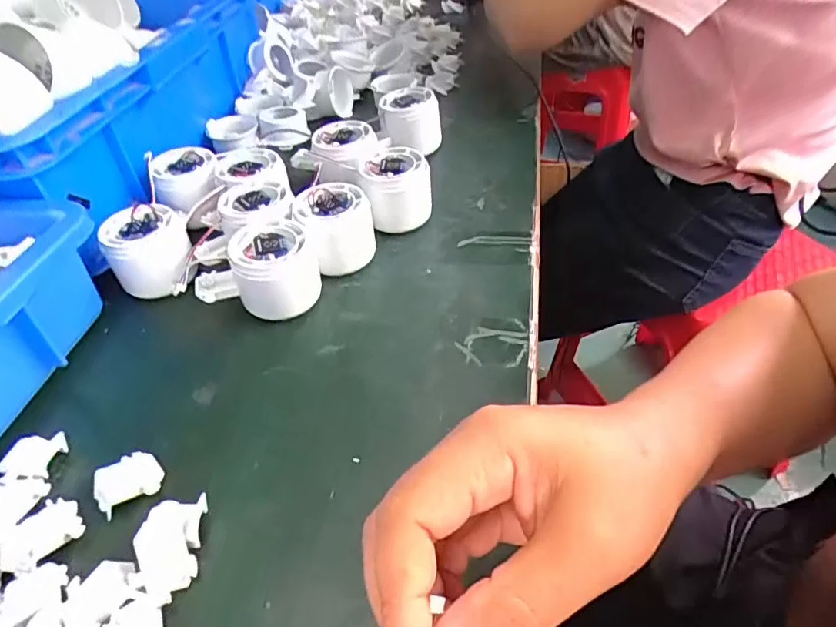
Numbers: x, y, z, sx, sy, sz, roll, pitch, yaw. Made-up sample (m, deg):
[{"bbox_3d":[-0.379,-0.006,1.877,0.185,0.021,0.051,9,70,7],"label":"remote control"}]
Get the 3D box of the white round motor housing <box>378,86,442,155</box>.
[{"bbox_3d":[-0.007,-0.184,0.524,0.059,0.052,0.056,-2,44,2],"label":"white round motor housing"}]

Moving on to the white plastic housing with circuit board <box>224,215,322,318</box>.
[{"bbox_3d":[-0.101,-0.031,0.383,0.055,0.047,0.059,-2,44,2],"label":"white plastic housing with circuit board"}]

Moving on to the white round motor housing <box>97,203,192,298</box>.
[{"bbox_3d":[-0.200,-0.048,0.403,0.055,0.042,0.055,-2,44,2],"label":"white round motor housing"}]

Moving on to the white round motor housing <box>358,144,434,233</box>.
[{"bbox_3d":[-0.017,-0.101,0.446,0.055,0.054,0.052,-2,44,2],"label":"white round motor housing"}]

